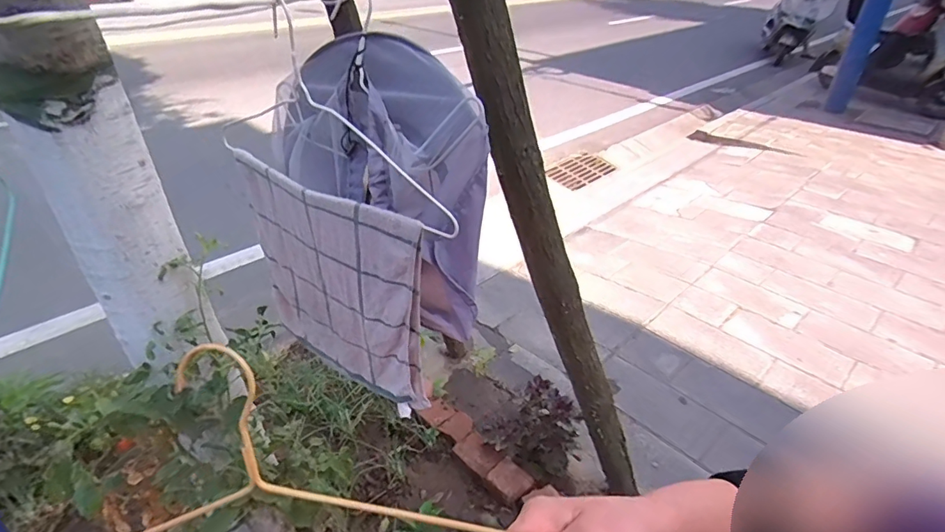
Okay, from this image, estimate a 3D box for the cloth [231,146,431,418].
[{"bbox_3d":[-0.189,0.036,0.678,0.297,0.319,0.036,21,39,27],"label":"cloth"}]

